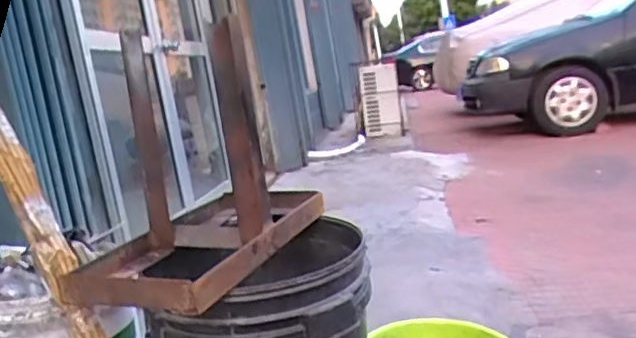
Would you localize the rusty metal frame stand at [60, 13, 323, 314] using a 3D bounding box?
[{"bbox_3d":[-0.178,-0.023,0.893,0.235,0.315,0.446,-6,9,22],"label":"rusty metal frame stand"}]

